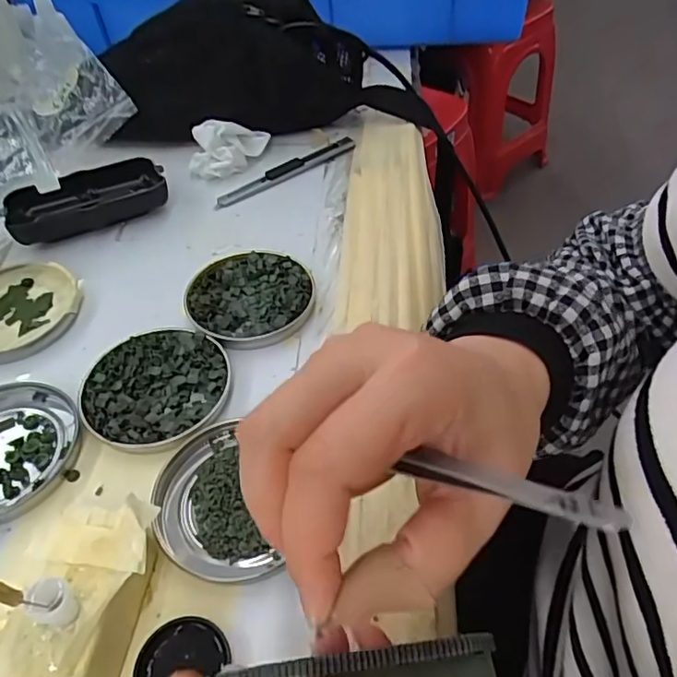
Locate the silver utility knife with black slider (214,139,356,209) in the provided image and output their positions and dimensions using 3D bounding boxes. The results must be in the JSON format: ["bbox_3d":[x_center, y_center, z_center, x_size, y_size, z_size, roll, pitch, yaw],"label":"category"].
[{"bbox_3d":[-0.041,-0.136,0.453,0.132,0.006,0.016,-32,54,-22],"label":"silver utility knife with black slider"}]

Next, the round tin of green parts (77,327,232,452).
[{"bbox_3d":[-0.099,0.026,0.307,0.076,0.009,0.077,-2,48,2],"label":"round tin of green parts"}]

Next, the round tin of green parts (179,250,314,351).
[{"bbox_3d":[-0.055,-0.026,0.353,0.077,0.010,0.079,-2,48,2],"label":"round tin of green parts"}]

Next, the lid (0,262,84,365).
[{"bbox_3d":[-0.204,-0.019,0.353,0.079,0.009,0.078,-2,48,2],"label":"lid"}]

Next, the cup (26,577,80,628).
[{"bbox_3d":[-0.102,0.094,0.200,0.013,0.015,0.014,-2,48,2],"label":"cup"}]

